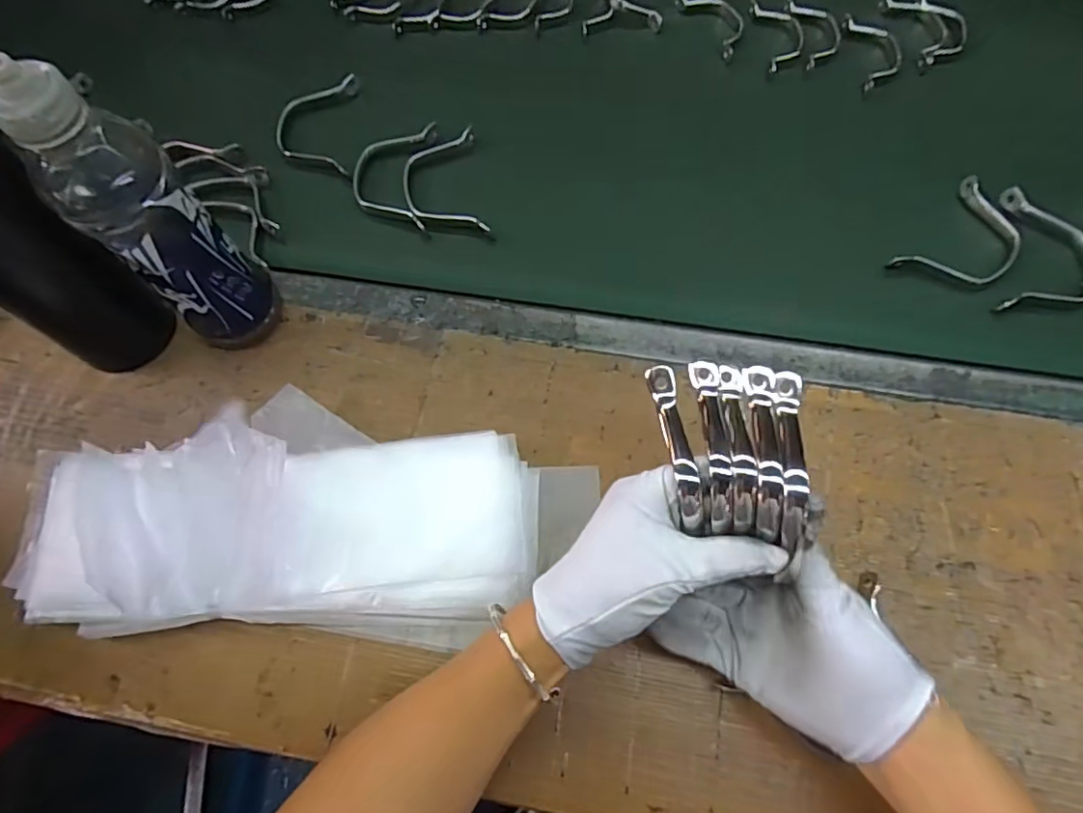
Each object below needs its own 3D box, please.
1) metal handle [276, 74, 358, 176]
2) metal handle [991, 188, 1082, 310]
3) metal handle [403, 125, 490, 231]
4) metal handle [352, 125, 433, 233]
[{"bbox_3d":[-0.222,-0.275,0.566,0.073,0.008,0.132,-4,65,0],"label":"metal handle"},{"bbox_3d":[0.424,-0.127,0.483,0.072,0.011,0.129,16,67,9],"label":"metal handle"},{"bbox_3d":[-0.091,-0.208,0.530,0.069,0.007,0.128,-9,66,-3],"label":"metal handle"},{"bbox_3d":[-0.138,-0.213,0.532,0.071,0.013,0.117,1,65,2],"label":"metal handle"}]

